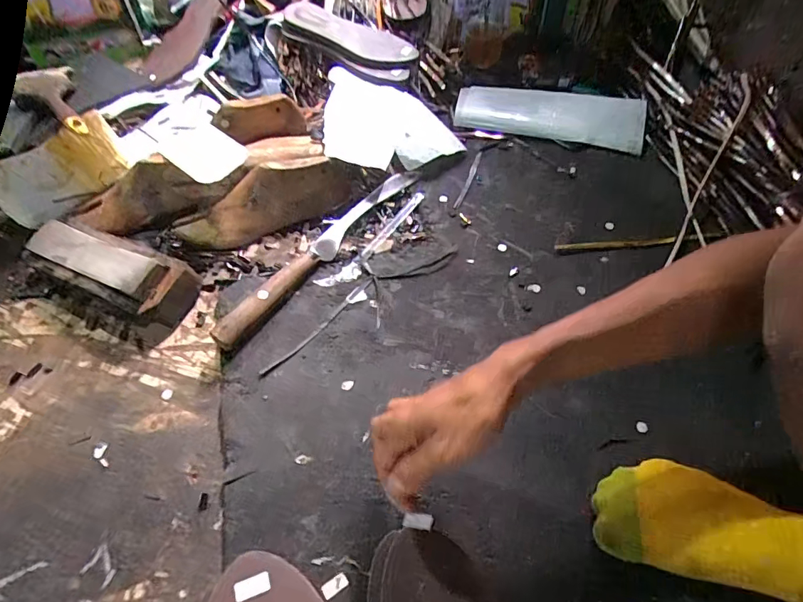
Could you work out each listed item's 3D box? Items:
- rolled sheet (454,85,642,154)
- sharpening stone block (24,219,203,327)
[{"bbox_3d":[0.246,-0.313,0.762,0.299,0.028,0.113,9,60,8],"label":"rolled sheet"},{"bbox_3d":[-0.375,-0.039,0.590,0.230,0.070,0.081,19,61,13],"label":"sharpening stone block"}]

